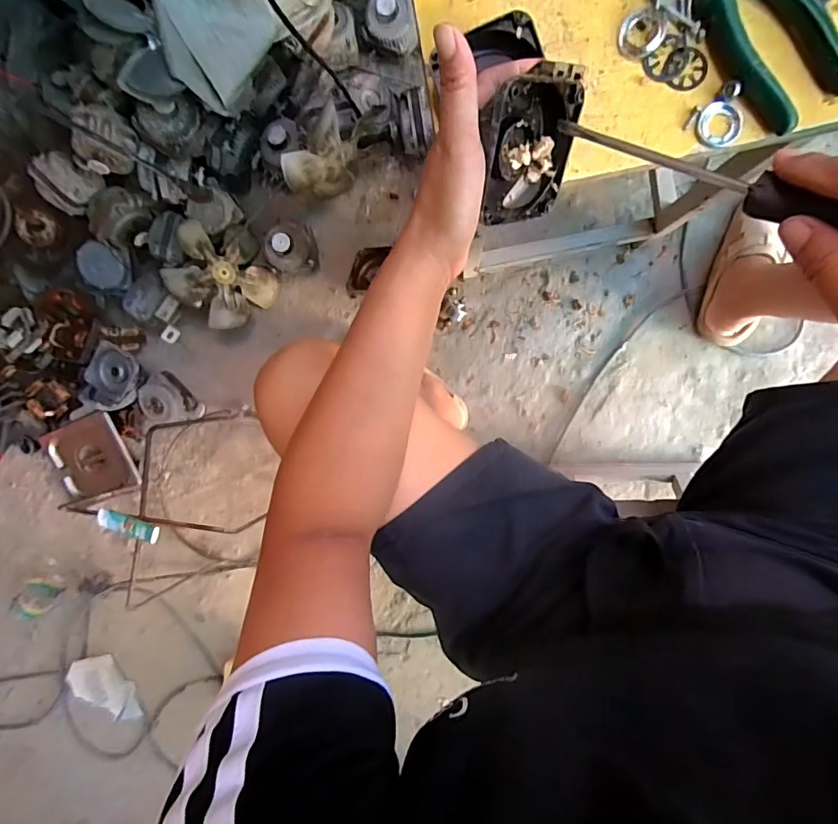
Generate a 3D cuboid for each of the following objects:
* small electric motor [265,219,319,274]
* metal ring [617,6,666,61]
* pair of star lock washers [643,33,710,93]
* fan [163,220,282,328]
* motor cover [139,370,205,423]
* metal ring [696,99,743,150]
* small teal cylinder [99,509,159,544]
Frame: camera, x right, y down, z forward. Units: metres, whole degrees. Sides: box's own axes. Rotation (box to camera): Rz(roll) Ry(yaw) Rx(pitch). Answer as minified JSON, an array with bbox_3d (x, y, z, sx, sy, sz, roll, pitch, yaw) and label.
[{"bbox_3d":[-0.223,-0.285,0.836,0.082,0.083,0.087,0,92,8],"label":"small electric motor"},{"bbox_3d":[0.171,-0.291,0.368,0.035,0.009,0.031,-27,87,9],"label":"metal ring"},{"bbox_3d":[0.199,-0.267,0.371,0.045,0.004,0.033,36,107,-4],"label":"pair of star lock washers"},{"bbox_3d":[-0.328,-0.232,0.816,0.173,0.028,0.174,-1,92,-38],"label":"fan"},{"bbox_3d":[-0.462,-0.020,0.882,0.090,0.039,0.102,-25,106,5],"label":"motor cover"},{"bbox_3d":[0.233,-0.222,0.371,0.033,0.007,0.032,1,99,9],"label":"metal ring"},{"bbox_3d":[-0.381,0.150,0.631,0.077,0.022,0.025,18,94,8],"label":"small teal cylinder"}]

